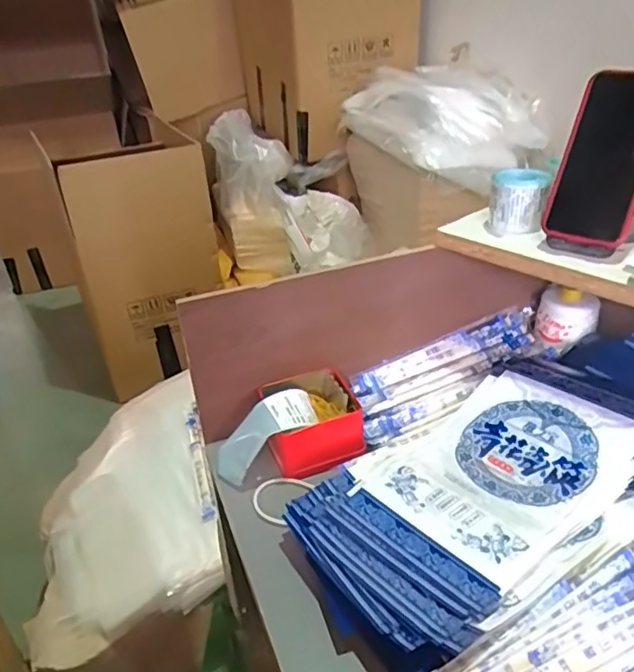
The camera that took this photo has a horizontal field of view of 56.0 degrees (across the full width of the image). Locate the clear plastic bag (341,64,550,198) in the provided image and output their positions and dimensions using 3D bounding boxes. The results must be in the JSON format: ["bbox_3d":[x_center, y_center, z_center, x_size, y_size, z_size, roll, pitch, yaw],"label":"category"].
[{"bbox_3d":[0.283,-0.509,1.416,0.318,0.189,0.480,-15,33,-18],"label":"clear plastic bag"}]

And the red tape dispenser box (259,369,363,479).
[{"bbox_3d":[-0.006,0.088,0.661,0.101,0.063,0.112,-9,31,-10],"label":"red tape dispenser box"}]

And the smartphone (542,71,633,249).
[{"bbox_3d":[0.276,-0.168,0.574,0.083,0.159,0.014,22,10,39],"label":"smartphone"}]

